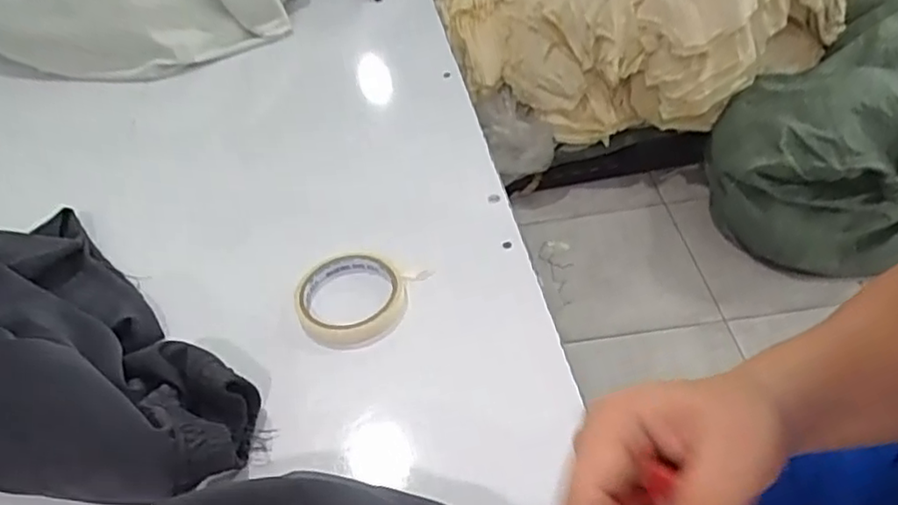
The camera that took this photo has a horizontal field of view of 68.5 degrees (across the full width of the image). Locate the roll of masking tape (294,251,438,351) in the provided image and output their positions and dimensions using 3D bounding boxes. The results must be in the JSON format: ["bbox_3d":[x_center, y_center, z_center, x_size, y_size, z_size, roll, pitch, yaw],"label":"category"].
[{"bbox_3d":[-0.081,0.041,0.551,0.099,0.028,0.095,-5,43,5],"label":"roll of masking tape"}]

